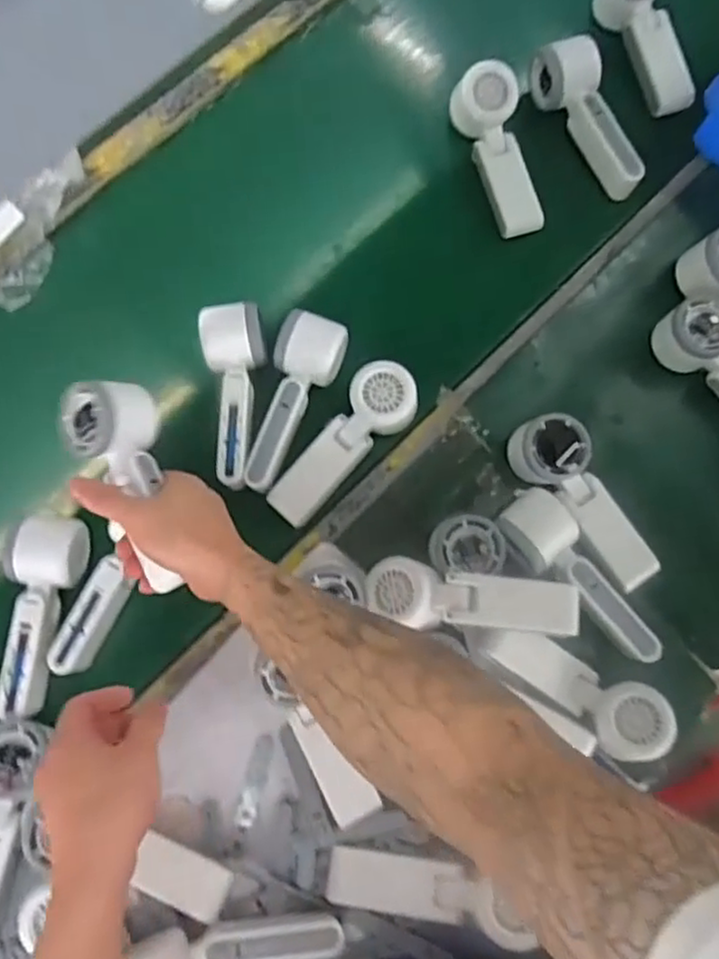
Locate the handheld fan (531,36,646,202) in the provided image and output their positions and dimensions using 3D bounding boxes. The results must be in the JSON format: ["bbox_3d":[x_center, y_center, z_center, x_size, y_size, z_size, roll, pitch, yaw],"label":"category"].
[{"bbox_3d":[0.228,-0.361,0.687,0.045,0.053,0.162,-22,80,-5],"label":"handheld fan"}]

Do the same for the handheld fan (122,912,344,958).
[{"bbox_3d":[-0.092,0.348,0.517,0.156,0.053,0.058,-17,79,-4],"label":"handheld fan"}]

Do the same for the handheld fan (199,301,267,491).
[{"bbox_3d":[-0.108,-0.074,0.627,0.053,0.050,0.161,-6,79,-2],"label":"handheld fan"}]

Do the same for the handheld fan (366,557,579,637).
[{"bbox_3d":[0.088,0.100,0.558,0.164,0.042,0.055,8,79,1],"label":"handheld fan"}]

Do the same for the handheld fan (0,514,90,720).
[{"bbox_3d":[-0.270,0.113,0.580,0.049,0.043,0.164,5,79,0],"label":"handheld fan"}]

